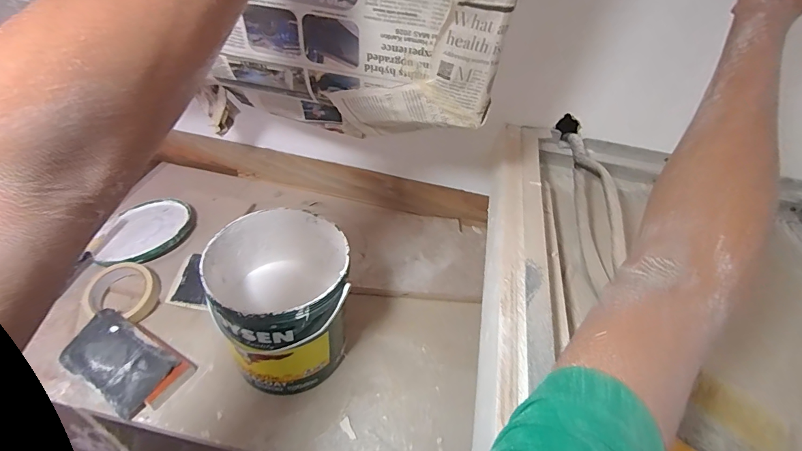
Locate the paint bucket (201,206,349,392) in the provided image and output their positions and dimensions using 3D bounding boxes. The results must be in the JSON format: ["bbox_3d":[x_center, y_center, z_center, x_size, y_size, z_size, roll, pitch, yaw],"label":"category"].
[{"bbox_3d":[-0.159,0.103,0.534,0.160,0.183,0.164,4,43,-4],"label":"paint bucket"}]

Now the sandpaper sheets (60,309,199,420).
[{"bbox_3d":[-0.376,0.183,0.541,0.158,0.039,0.093,25,46,18],"label":"sandpaper sheets"}]

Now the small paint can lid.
[{"bbox_3d":[-0.438,0.004,0.693,0.134,0.029,0.160,-4,44,-12],"label":"small paint can lid"}]

